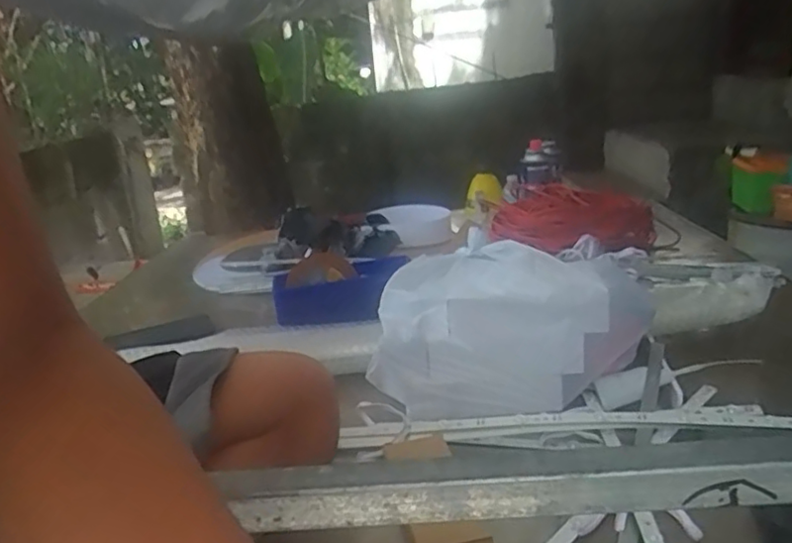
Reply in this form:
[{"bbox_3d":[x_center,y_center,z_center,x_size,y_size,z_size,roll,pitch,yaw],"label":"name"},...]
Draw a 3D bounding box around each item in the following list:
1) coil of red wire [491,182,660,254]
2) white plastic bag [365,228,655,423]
[{"bbox_3d":[0.346,-0.102,1.217,0.304,0.103,0.165,-6,17,-3],"label":"coil of red wire"},{"bbox_3d":[0.113,0.059,0.706,0.274,0.133,0.188,8,22,36],"label":"white plastic bag"}]

